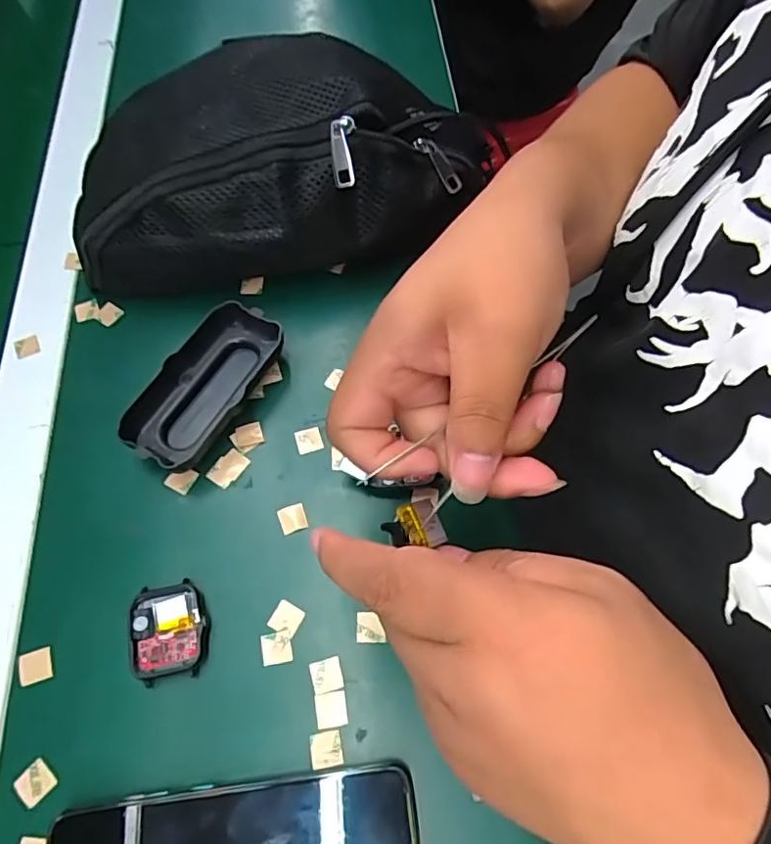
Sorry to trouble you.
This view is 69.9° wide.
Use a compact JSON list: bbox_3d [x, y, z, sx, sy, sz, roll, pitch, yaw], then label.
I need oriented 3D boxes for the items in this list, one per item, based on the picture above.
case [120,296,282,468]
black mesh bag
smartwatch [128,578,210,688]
[{"bbox_3d":[-0.112,-0.023,0.343,0.055,0.028,0.108,34,70,15],"label":"case"},{"bbox_3d":[-0.070,-0.175,0.370,0.271,0.103,0.136,-8,65,-3],"label":"black mesh bag"},{"bbox_3d":[-0.113,0.109,0.290,0.038,0.009,0.047,-12,66,-5],"label":"smartwatch"}]

